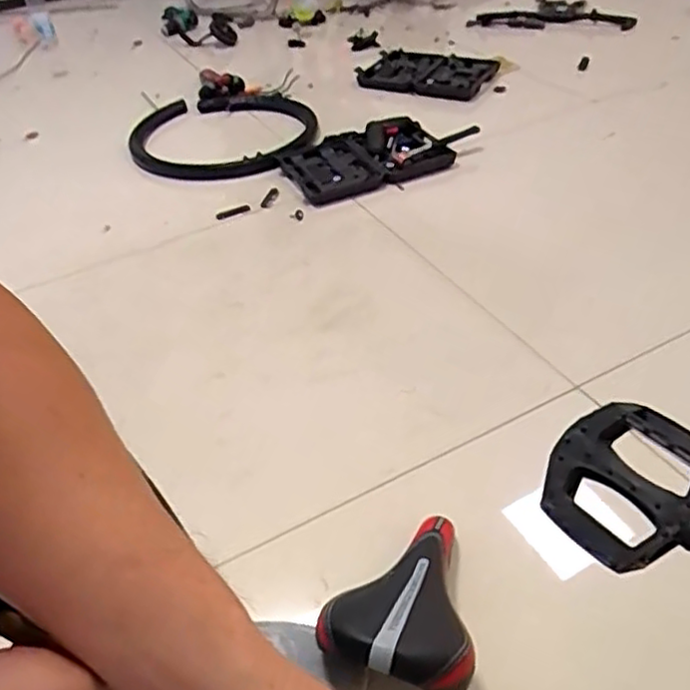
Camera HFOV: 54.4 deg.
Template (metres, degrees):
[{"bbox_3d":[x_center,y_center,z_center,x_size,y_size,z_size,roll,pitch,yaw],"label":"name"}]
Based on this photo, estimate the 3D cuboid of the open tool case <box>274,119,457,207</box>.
[{"bbox_3d":[0.052,-0.485,1.703,0.405,0.073,0.300,-17,41,-13],"label":"open tool case"}]

